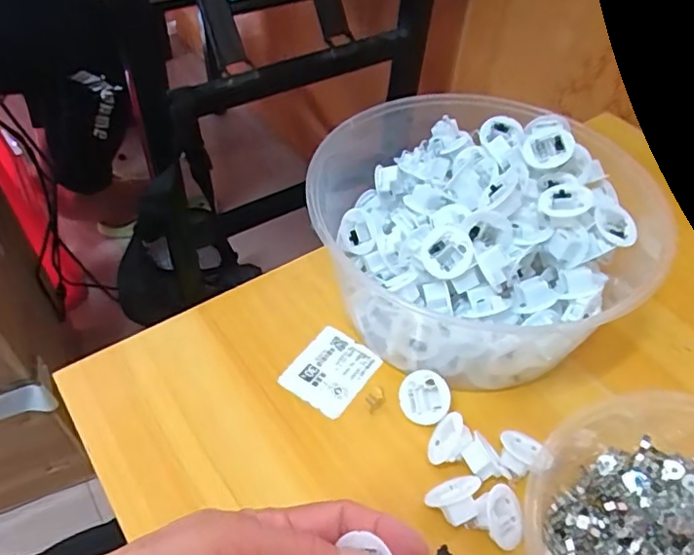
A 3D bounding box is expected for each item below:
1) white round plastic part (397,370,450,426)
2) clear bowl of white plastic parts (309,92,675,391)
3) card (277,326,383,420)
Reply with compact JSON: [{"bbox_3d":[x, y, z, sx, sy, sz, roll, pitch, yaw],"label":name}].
[{"bbox_3d":[0.049,0.076,0.359,0.032,0.011,0.033,9,86,16],"label":"white round plastic part"},{"bbox_3d":[0.095,-0.037,0.408,0.199,0.105,0.206,1,49,-1],"label":"clear bowl of white plastic parts"},{"bbox_3d":[-0.010,0.063,0.381,0.048,0.004,0.058,28,54,21],"label":"card"}]

